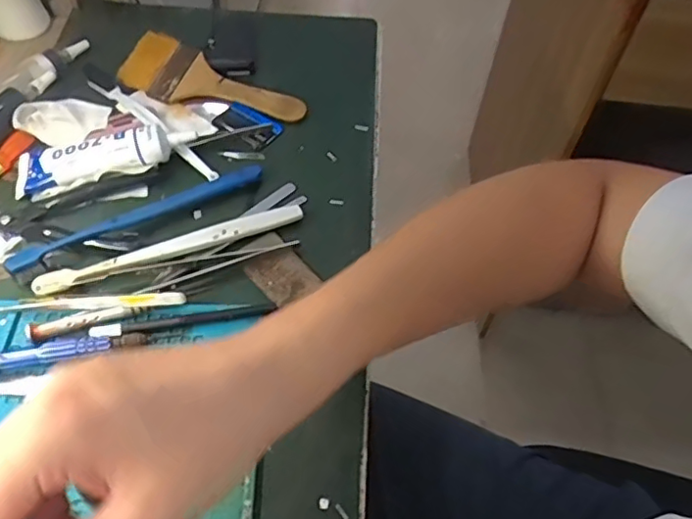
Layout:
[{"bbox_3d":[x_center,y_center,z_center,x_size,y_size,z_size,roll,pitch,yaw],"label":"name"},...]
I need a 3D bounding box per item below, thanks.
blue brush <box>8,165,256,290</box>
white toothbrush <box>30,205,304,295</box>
[{"bbox_3d":[-0.146,-0.032,0.426,0.183,0.013,0.020,-27,60,-23],"label":"blue brush"},{"bbox_3d":[-0.118,-0.008,0.412,0.183,0.011,0.017,-17,56,-17],"label":"white toothbrush"}]

